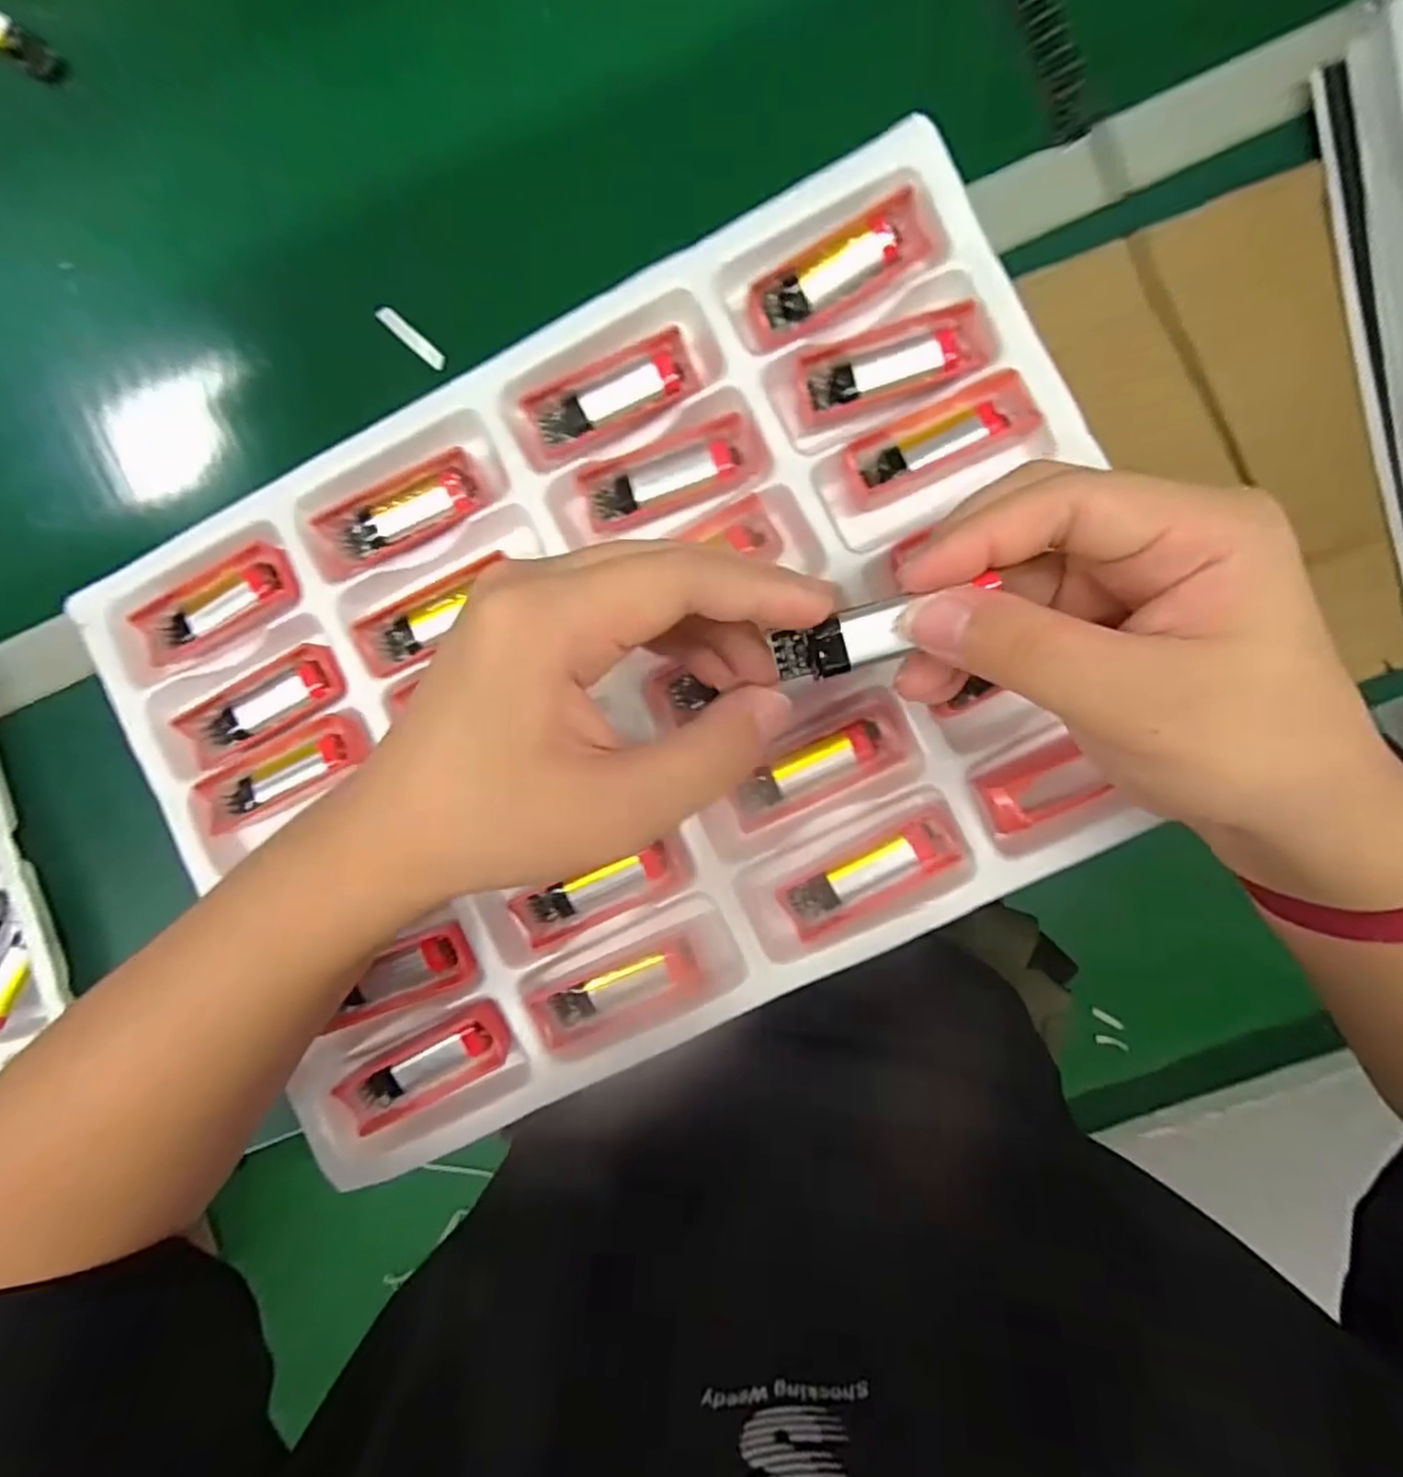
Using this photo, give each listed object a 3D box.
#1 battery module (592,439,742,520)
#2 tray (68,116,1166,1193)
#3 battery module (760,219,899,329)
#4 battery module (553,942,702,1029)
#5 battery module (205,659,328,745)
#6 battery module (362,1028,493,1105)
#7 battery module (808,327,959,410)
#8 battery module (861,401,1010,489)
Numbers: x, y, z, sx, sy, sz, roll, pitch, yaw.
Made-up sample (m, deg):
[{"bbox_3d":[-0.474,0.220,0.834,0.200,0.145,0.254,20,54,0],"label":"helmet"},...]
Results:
[{"bbox_3d":[-0.016,-0.118,0.322,0.070,0.009,0.015,-17,88,5],"label":"battery module"},{"bbox_3d":[-0.035,-0.026,0.318,0.445,0.034,0.319,-27,87,4],"label":"tray"},{"bbox_3d":[0.059,-0.207,0.310,0.063,0.012,0.014,-29,87,4],"label":"battery module"},{"bbox_3d":[-0.035,0.114,0.324,0.070,0.009,0.017,-22,88,5],"label":"battery module"},{"bbox_3d":[-0.209,-0.017,0.338,0.065,0.010,0.017,-25,88,4],"label":"battery module"},{"bbox_3d":[-0.130,0.153,0.328,0.066,0.005,0.014,-29,87,4],"label":"battery module"},{"bbox_3d":[0.081,-0.164,0.312,0.066,0.008,0.017,-17,88,5],"label":"battery module"},{"bbox_3d":[0.103,-0.129,0.311,0.064,0.008,0.014,-25,87,4],"label":"battery module"}]

